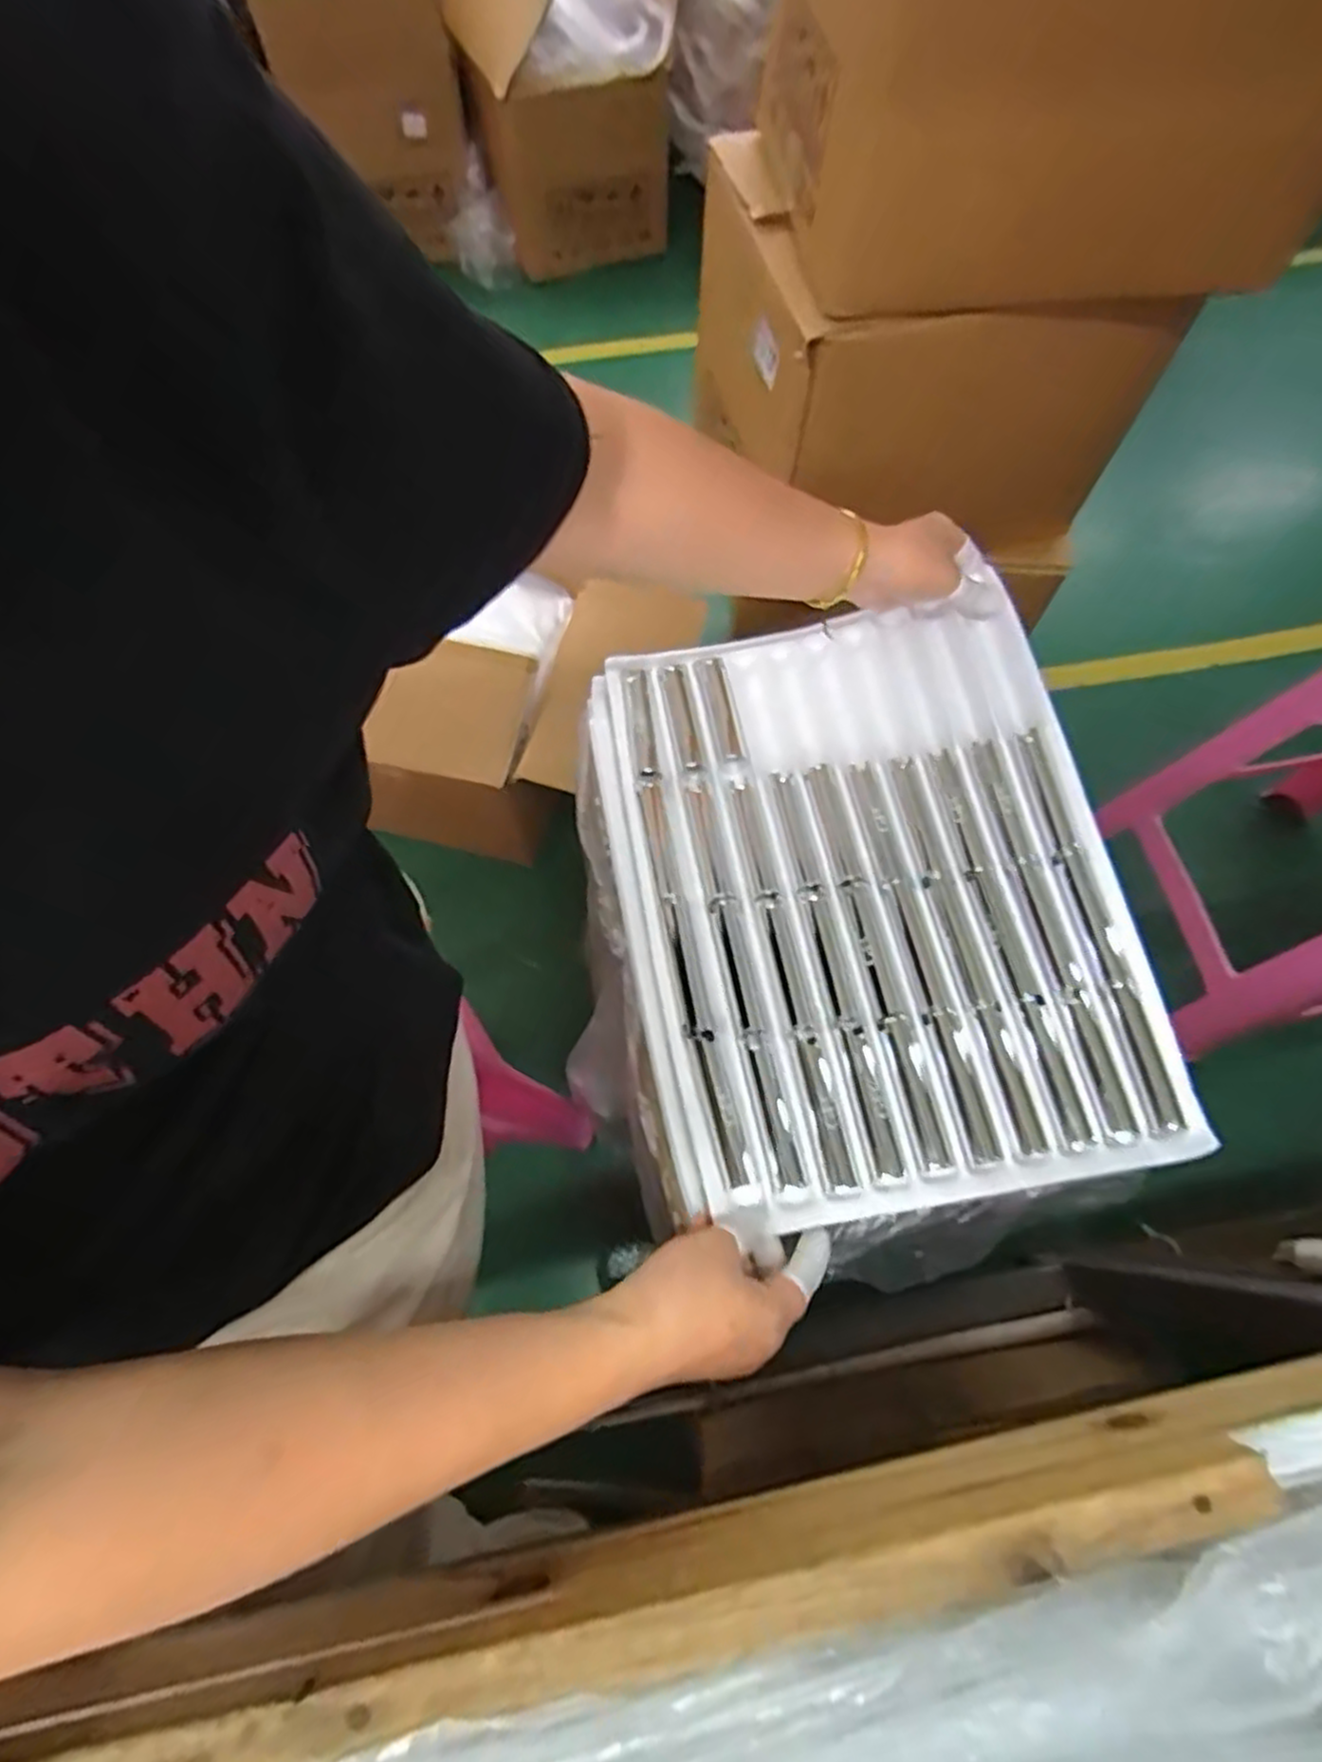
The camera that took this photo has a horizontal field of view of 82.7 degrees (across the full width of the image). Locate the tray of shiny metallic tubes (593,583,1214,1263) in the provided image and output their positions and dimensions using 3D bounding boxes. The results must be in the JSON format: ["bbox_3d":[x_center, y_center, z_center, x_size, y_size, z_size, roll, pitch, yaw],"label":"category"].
[{"bbox_3d":[0.134,-0.007,0.511,0.320,0.042,0.417,-12,66,-4],"label":"tray of shiny metallic tubes"}]

